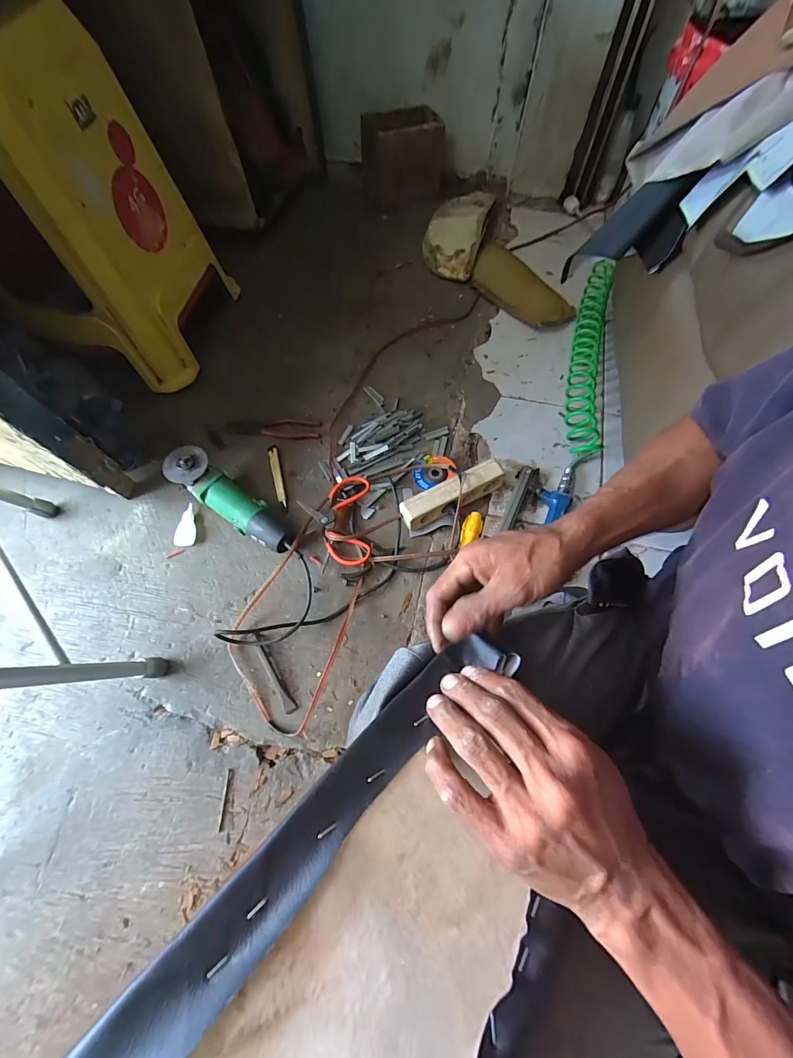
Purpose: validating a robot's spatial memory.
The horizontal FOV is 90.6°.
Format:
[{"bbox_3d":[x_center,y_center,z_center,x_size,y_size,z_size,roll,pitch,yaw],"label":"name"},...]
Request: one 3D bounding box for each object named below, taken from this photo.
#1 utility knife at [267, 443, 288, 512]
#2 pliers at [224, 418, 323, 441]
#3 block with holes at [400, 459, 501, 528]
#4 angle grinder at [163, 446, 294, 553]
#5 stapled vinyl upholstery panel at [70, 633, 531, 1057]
[{"bbox_3d":[-0.234,-0.104,0.774,0.021,0.012,0.145,-15,66,-8],"label":"utility knife"},{"bbox_3d":[-0.256,-0.207,0.812,0.194,0.016,0.040,0,65,-1],"label":"pliers"},{"bbox_3d":[0.101,-0.063,0.716,0.196,0.057,0.044,-23,67,-11],"label":"block with holes"},{"bbox_3d":[-0.294,-0.050,0.709,0.262,0.080,0.072,32,68,14],"label":"angle grinder"},{"bbox_3d":[-0.044,0.244,0.189,0.159,0.039,0.428,40,59,14],"label":"stapled vinyl upholstery panel"}]

